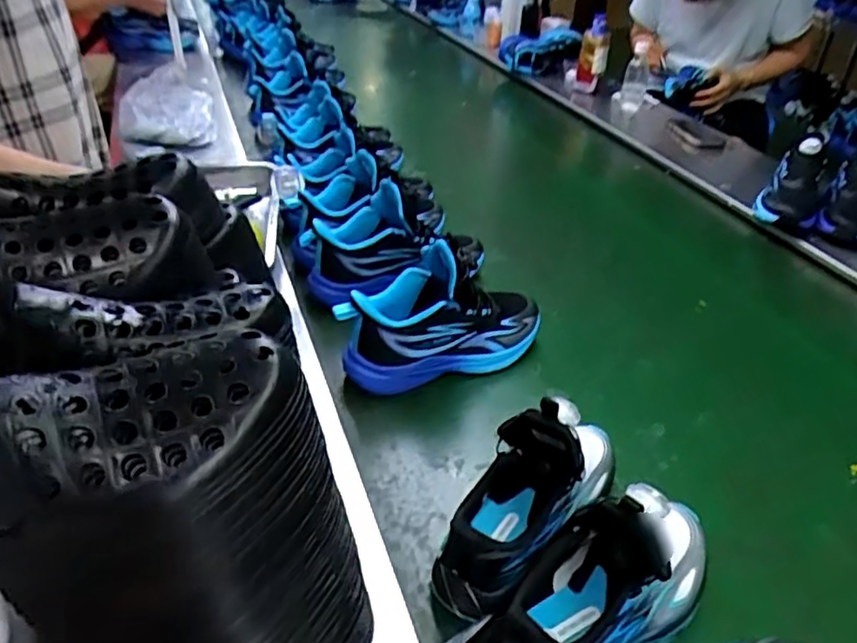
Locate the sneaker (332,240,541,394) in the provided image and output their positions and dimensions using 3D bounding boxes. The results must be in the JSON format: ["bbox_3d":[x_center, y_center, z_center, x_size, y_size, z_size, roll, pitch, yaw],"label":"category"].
[{"bbox_3d":[0.017,-0.008,0.729,0.242,0.125,0.095,-12,40,-19],"label":"sneaker"}]

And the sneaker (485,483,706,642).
[{"bbox_3d":[0.133,0.185,0.461,0.219,0.141,0.078,-19,43,-26],"label":"sneaker"}]

